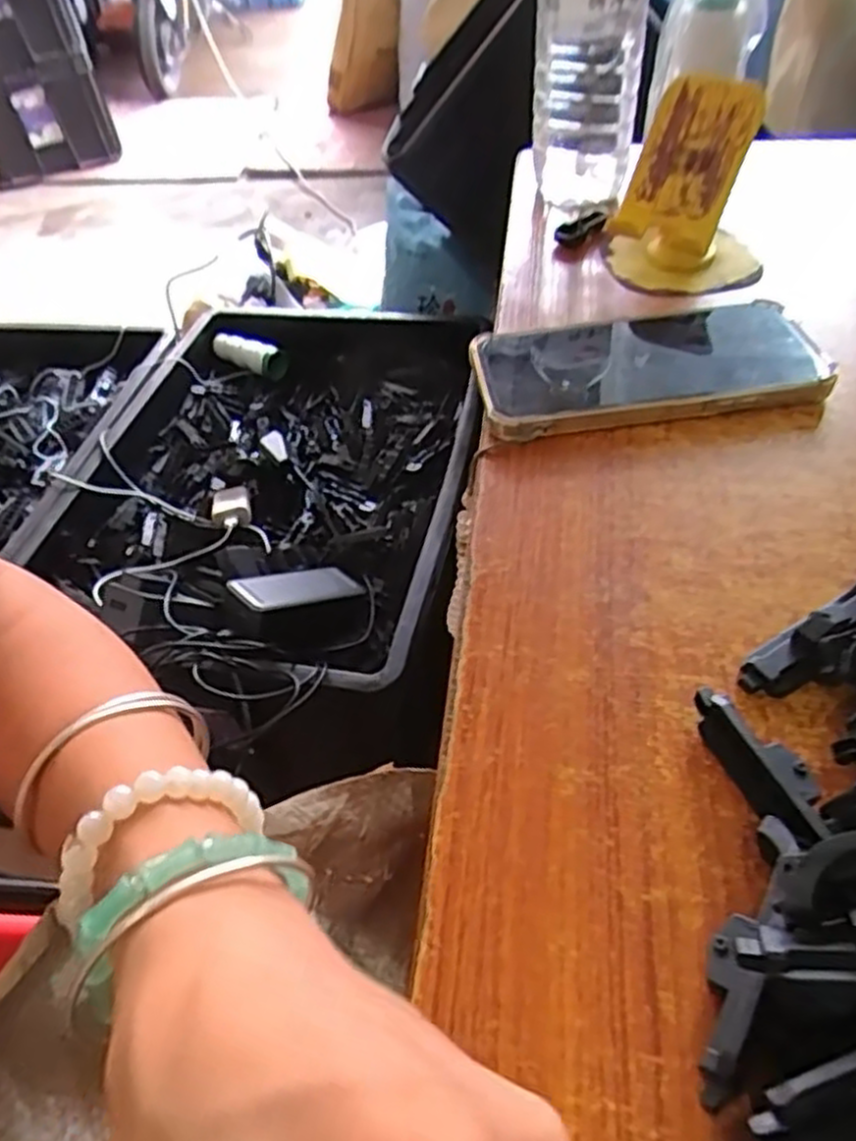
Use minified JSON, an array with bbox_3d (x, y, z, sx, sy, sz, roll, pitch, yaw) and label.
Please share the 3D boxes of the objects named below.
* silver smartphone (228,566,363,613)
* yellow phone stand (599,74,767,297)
[{"bbox_3d":[-0.116,0.015,0.695,0.063,0.008,0.123,36,29,32],"label":"silver smartphone"},{"bbox_3d":[0.152,-0.215,0.437,0.081,0.100,0.066,-4,46,1],"label":"yellow phone stand"}]

